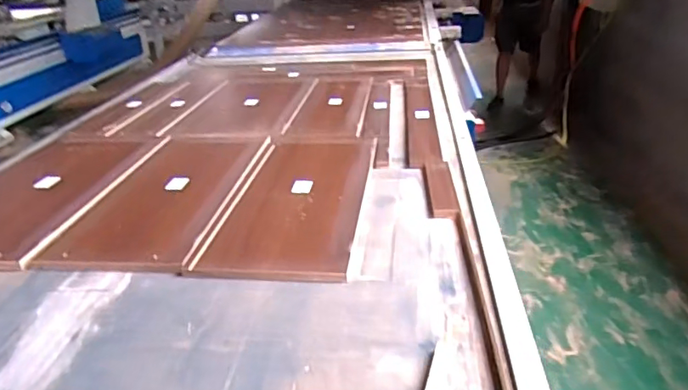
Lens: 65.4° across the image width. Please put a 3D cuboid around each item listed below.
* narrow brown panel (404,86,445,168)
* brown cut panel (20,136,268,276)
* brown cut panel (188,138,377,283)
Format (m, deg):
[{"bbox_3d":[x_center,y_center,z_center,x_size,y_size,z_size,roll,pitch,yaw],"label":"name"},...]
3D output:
[{"bbox_3d":[0.256,-0.265,1.796,0.097,0.008,0.847,-1,26,6],"label":"narrow brown panel"},{"bbox_3d":[-0.443,-0.023,1.376,0.363,0.014,0.736,0,26,8],"label":"brown cut panel"},{"bbox_3d":[-0.102,-0.001,1.289,0.302,0.019,0.673,0,26,8],"label":"brown cut panel"}]

